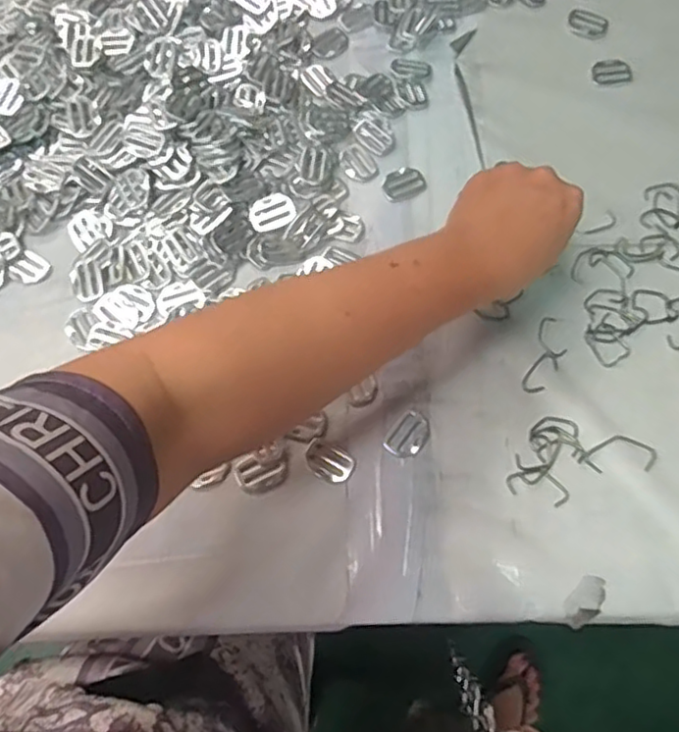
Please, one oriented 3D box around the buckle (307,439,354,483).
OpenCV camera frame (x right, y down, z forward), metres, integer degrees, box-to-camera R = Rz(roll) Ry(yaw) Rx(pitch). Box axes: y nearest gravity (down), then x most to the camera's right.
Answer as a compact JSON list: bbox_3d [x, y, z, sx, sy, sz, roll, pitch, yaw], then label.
[{"bbox_3d":[-0.007,0.064,0.436,0.032,0.004,0.024,38,77,13],"label":"buckle"}]

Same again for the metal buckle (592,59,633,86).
[{"bbox_3d":[0.228,-0.245,0.540,0.032,0.004,0.025,-7,72,-1],"label":"metal buckle"}]

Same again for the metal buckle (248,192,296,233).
[{"bbox_3d":[-0.051,-0.116,0.491,0.034,0.004,0.025,-21,85,0],"label":"metal buckle"}]

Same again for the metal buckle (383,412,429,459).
[{"bbox_3d":[0.048,0.048,0.443,0.022,0.004,0.033,40,77,13],"label":"metal buckle"}]

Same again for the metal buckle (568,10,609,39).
[{"bbox_3d":[0.212,-0.291,0.552,0.034,0.006,0.023,19,73,8],"label":"metal buckle"}]

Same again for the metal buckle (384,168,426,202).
[{"bbox_3d":[0.051,-0.143,0.506,0.032,0.004,0.025,-18,72,-5],"label":"metal buckle"}]

